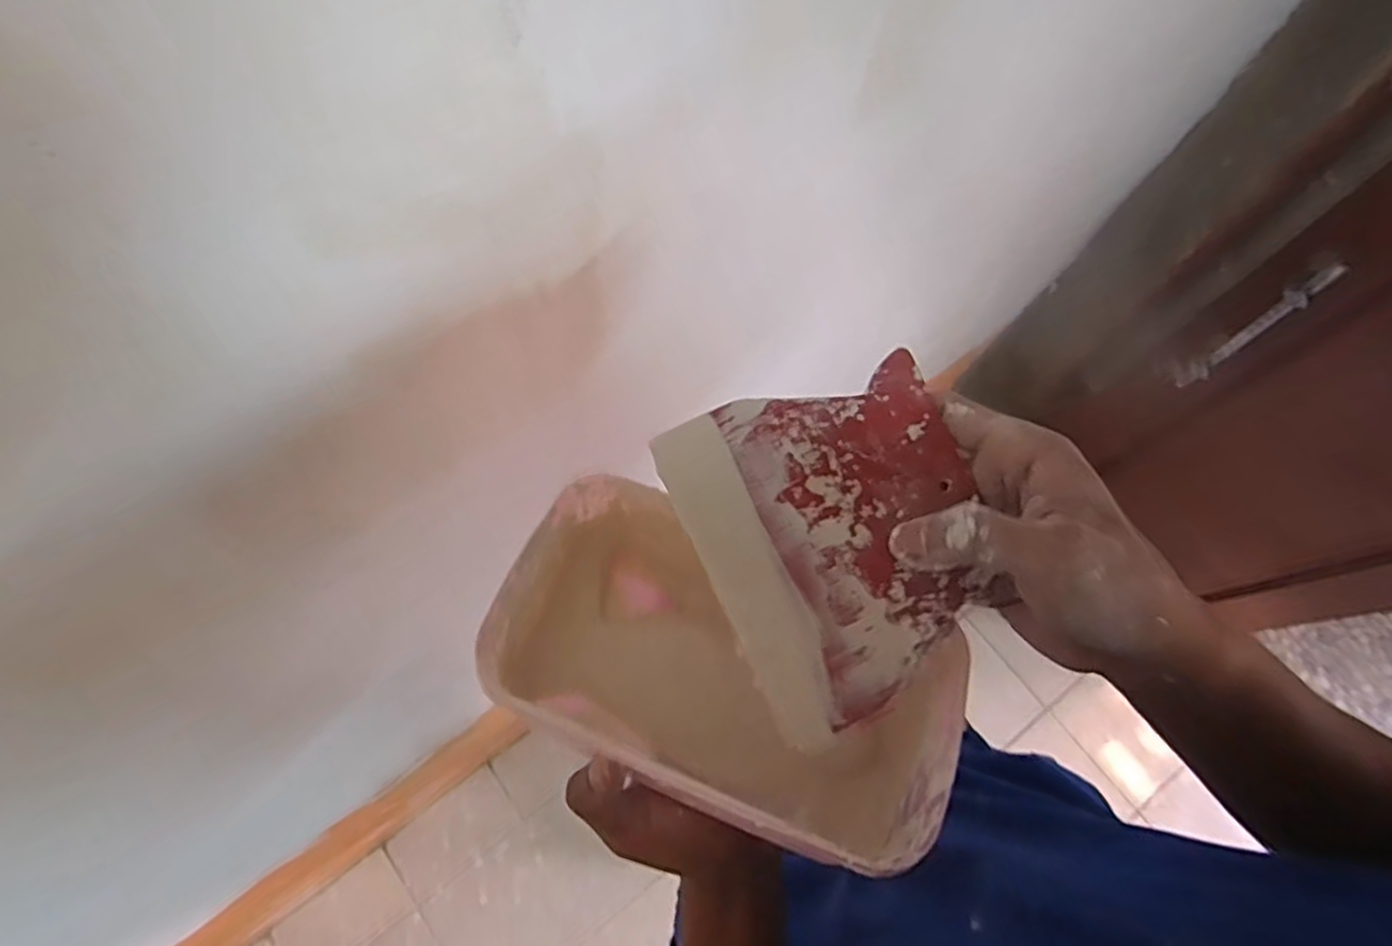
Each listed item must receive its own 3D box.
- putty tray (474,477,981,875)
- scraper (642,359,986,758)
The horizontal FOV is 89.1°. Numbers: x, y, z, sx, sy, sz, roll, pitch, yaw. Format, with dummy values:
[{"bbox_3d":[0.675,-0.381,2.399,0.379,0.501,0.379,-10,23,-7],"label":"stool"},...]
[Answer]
[{"bbox_3d":[0.011,0.086,0.304,0.188,0.082,0.098,26,74,13],"label":"putty tray"},{"bbox_3d":[0.056,0.023,0.265,0.105,0.004,0.121,-25,90,-8],"label":"scraper"}]

